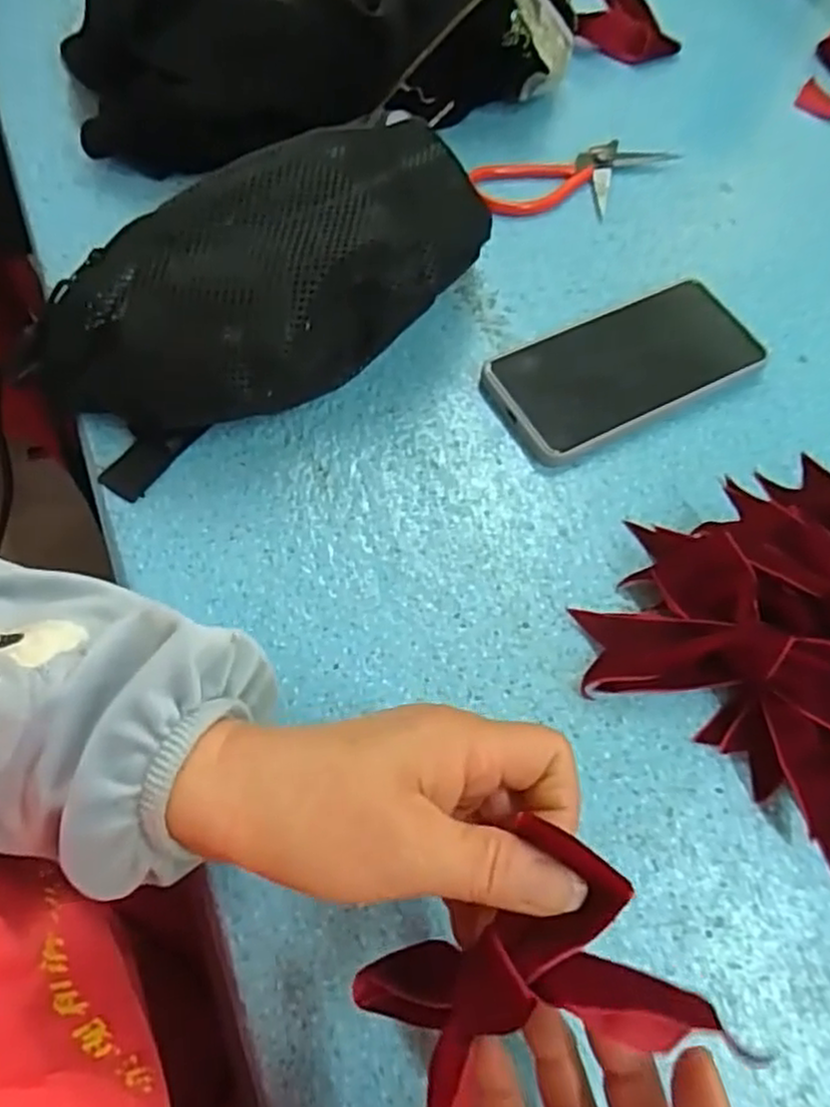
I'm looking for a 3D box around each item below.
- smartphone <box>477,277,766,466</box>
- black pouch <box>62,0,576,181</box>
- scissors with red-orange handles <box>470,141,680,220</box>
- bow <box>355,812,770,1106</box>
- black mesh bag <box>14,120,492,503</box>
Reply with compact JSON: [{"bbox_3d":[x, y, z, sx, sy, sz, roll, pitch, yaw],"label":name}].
[{"bbox_3d":[0.122,-0.111,0.440,0.158,0.016,0.080,-25,67,-15],"label":"smartphone"},{"bbox_3d":[-0.057,-0.354,0.509,0.349,0.096,0.153,-10,64,-9],"label":"black pouch"},{"bbox_3d":[0.120,-0.264,0.523,0.155,0.009,0.058,-19,66,-13],"label":"scissors with red-orange handles"},{"bbox_3d":[0.025,0.148,0.227,0.102,0.063,0.079,-32,69,-18],"label":"bow"},{"bbox_3d":[-0.064,-0.145,0.401,0.275,0.093,0.116,-36,70,-20],"label":"black mesh bag"}]

